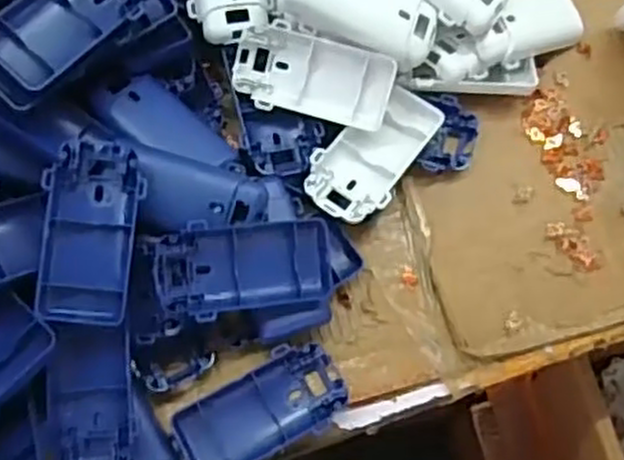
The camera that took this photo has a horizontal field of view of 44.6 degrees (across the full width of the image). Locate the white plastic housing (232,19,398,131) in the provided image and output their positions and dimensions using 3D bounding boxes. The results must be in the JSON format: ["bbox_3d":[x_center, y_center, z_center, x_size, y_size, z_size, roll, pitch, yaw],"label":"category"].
[{"bbox_3d":[0.000,-0.094,0.464,0.096,0.017,0.048,15,103,12],"label":"white plastic housing"}]

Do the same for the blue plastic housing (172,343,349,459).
[{"bbox_3d":[-0.028,0.104,0.431,0.097,0.013,0.049,-32,74,-13],"label":"blue plastic housing"}]

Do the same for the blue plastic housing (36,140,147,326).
[{"bbox_3d":[-0.117,0.001,0.406,0.047,0.021,0.095,4,82,-1],"label":"blue plastic housing"}]

